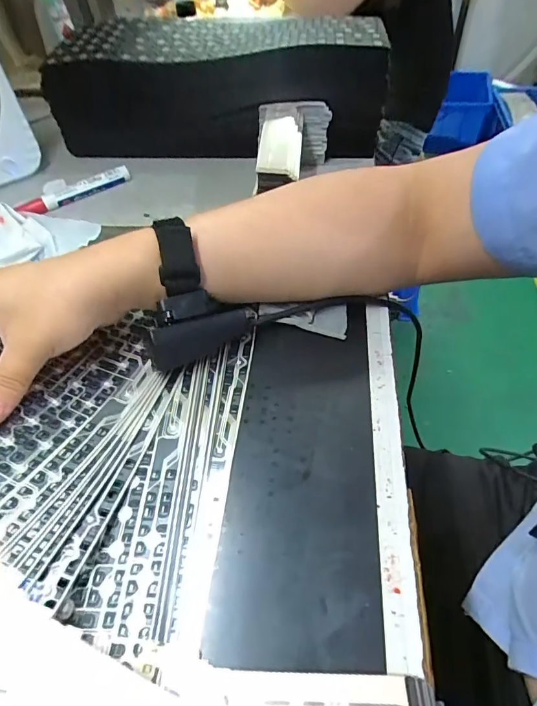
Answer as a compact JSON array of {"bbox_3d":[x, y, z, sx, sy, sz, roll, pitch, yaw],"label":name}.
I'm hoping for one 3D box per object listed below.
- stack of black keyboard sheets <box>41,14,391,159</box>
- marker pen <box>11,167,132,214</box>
[{"bbox_3d":[-0.052,-0.314,0.497,0.355,0.108,0.138,2,51,5],"label":"stack of black keyboard sheets"},{"bbox_3d":[-0.215,-0.181,0.468,0.122,0.015,0.019,-30,55,-19],"label":"marker pen"}]

